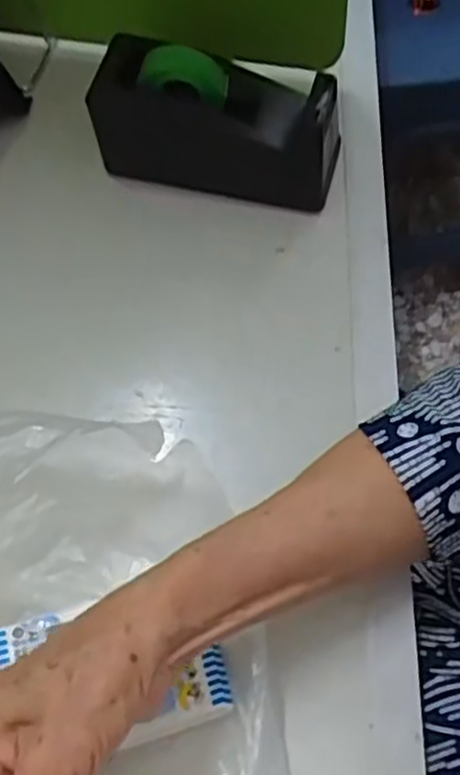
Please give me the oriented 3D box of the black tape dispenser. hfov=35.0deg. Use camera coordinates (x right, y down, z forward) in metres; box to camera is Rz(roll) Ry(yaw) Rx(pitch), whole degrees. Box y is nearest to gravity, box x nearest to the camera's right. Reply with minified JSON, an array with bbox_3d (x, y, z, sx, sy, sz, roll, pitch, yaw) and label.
[{"bbox_3d":[-0.008,-0.171,0.462,0.152,0.085,0.057,14,67,9],"label":"black tape dispenser"}]

